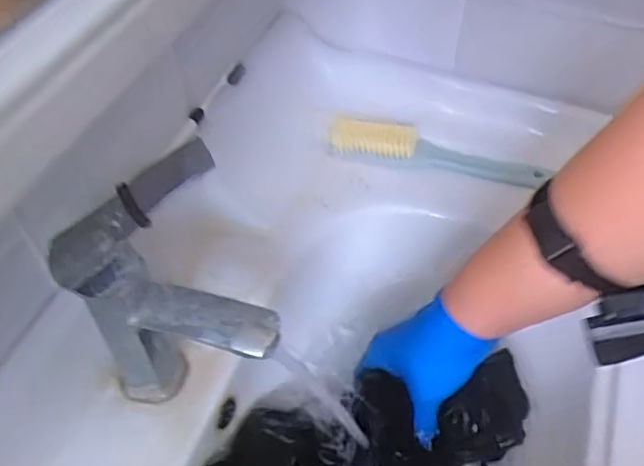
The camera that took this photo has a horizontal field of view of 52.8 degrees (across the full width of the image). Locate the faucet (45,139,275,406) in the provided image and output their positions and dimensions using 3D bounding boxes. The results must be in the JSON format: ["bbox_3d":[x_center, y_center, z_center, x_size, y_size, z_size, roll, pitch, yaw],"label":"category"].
[{"bbox_3d":[-0.100,0.066,0.450,0.111,0.232,0.094,-21,54,-17],"label":"faucet"}]

